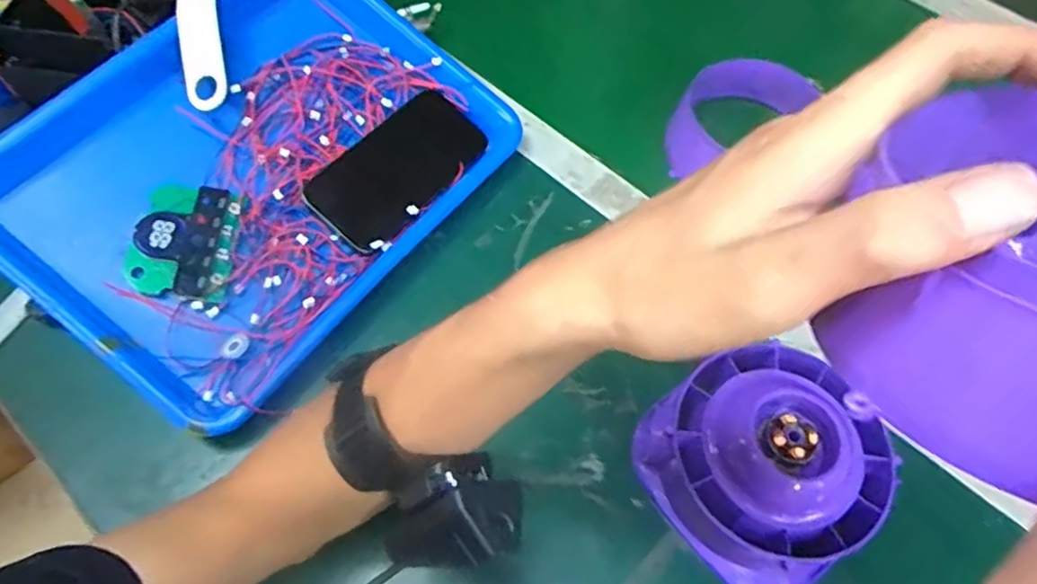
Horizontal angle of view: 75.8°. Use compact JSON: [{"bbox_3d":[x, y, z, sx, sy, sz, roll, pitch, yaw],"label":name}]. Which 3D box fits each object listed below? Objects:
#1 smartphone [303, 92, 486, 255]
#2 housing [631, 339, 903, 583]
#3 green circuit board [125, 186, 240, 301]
[{"bbox_3d":[-0.092,-0.097,0.517,0.073,0.014,0.140,42,70,1],"label":"smartphone"},{"bbox_3d":[0.153,0.101,0.408,0.126,0.078,0.128,-36,68,-20],"label":"housing"},{"bbox_3d":[-0.233,-0.036,0.465,0.067,0.011,0.083,7,72,-10],"label":"green circuit board"}]

